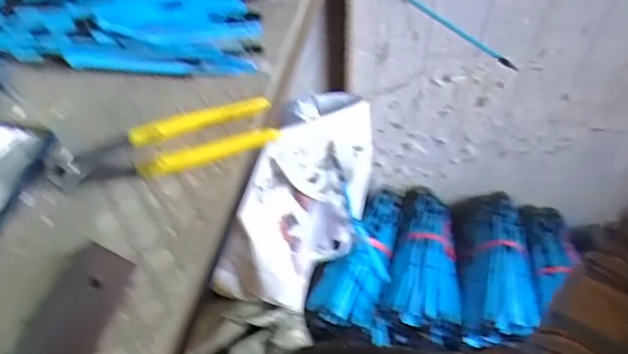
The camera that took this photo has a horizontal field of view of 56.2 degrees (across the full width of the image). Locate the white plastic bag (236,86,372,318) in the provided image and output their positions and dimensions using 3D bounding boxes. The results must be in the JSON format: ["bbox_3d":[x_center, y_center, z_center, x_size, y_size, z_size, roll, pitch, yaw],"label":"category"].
[{"bbox_3d":[-0.002,0.041,0.921,0.135,0.277,0.245,15,53,12],"label":"white plastic bag"}]

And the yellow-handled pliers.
[{"bbox_3d":[-0.114,-0.023,0.444,0.169,0.021,0.042,-12,52,-9],"label":"yellow-handled pliers"}]

